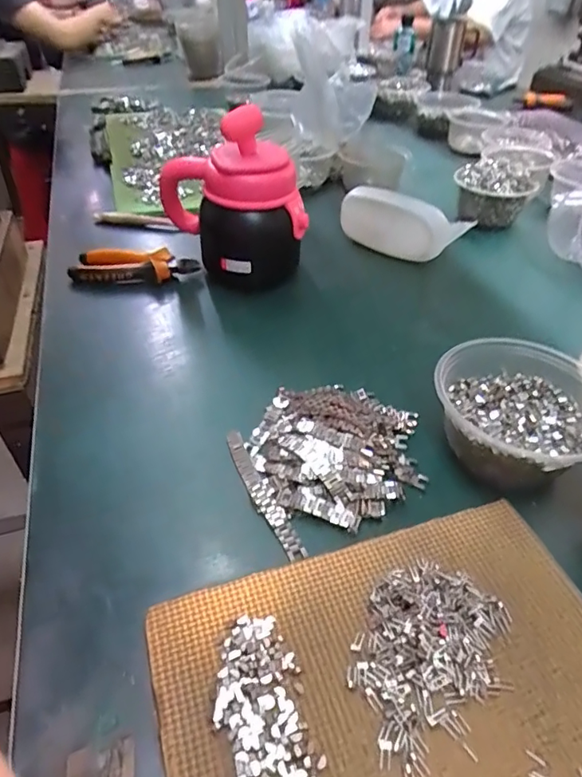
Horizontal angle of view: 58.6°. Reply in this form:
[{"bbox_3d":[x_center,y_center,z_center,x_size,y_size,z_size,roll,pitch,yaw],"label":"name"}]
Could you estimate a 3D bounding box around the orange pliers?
[{"bbox_3d":[-0.190,-0.147,0.634,0.147,0.030,0.048,-3,42,-3],"label":"orange pliers"}]

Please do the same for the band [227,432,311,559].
[{"bbox_3d":[-0.024,0.077,0.395,0.018,0.010,0.125,-18,45,-20],"label":"band"}]

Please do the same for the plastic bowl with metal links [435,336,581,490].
[{"bbox_3d":[0.184,0.019,0.419,0.130,0.054,0.127,0,42,0],"label":"plastic bowl with metal links"}]

